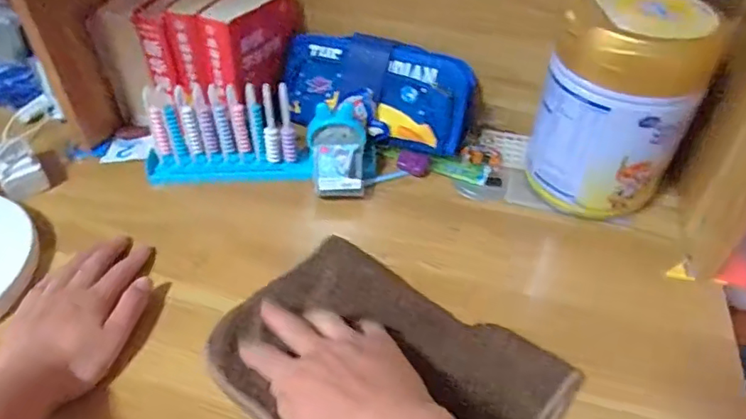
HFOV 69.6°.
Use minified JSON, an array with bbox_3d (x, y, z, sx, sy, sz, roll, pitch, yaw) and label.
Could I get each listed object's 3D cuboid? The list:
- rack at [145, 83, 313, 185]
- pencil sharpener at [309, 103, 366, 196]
[{"bbox_3d":[-0.151,-0.076,0.553,0.163,0.095,0.041,2,44,2],"label":"rack"},{"bbox_3d":[-0.035,-0.060,0.548,0.055,0.059,0.074,-4,44,-5],"label":"pencil sharpener"}]

